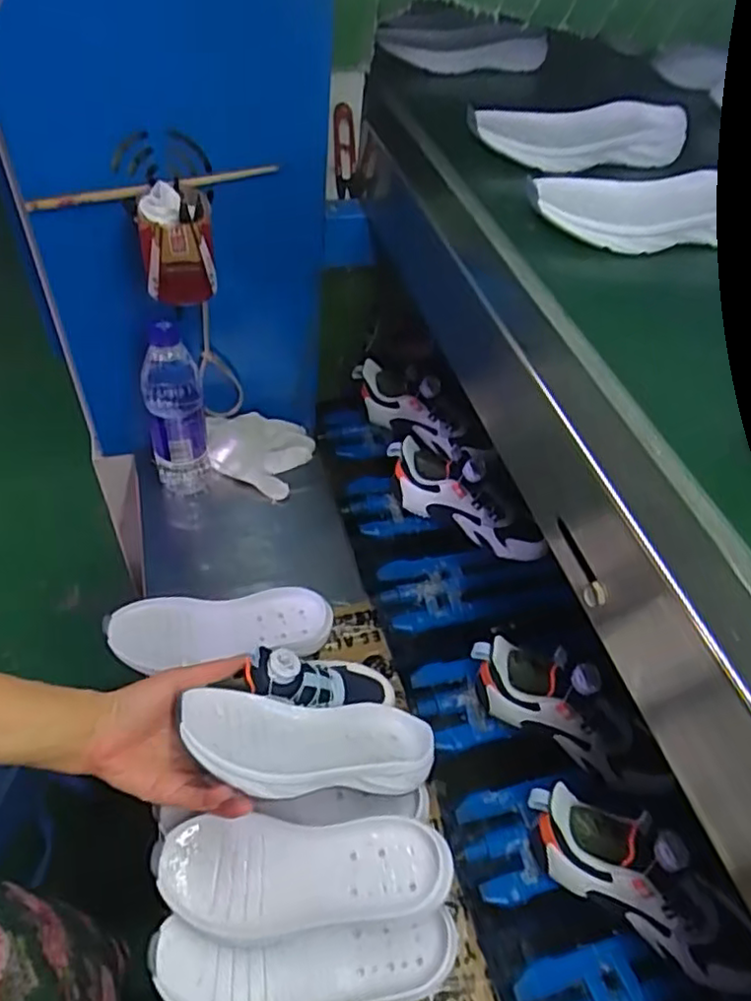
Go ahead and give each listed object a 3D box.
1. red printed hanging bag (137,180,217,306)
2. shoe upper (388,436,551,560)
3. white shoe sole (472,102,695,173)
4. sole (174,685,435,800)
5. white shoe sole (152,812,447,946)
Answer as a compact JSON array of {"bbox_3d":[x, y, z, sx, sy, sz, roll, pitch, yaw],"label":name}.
[{"bbox_3d":[-0.182,-0.230,0.596,0.064,0.096,0.046,-17,53,-19],"label":"red printed hanging bag"},{"bbox_3d":[0.113,0.002,0.807,0.228,0.099,0.054,38,54,3],"label":"shoe upper"},{"bbox_3d":[0.202,-0.353,0.632,0.225,0.038,0.064,-9,51,-13],"label":"white shoe sole"},{"bbox_3d":[-0.049,0.199,0.535,0.214,0.035,0.084,11,47,-20],"label":"sole"},{"bbox_3d":[-0.058,0.297,0.512,0.220,0.053,0.079,3,49,-3],"label":"white shoe sole"}]

